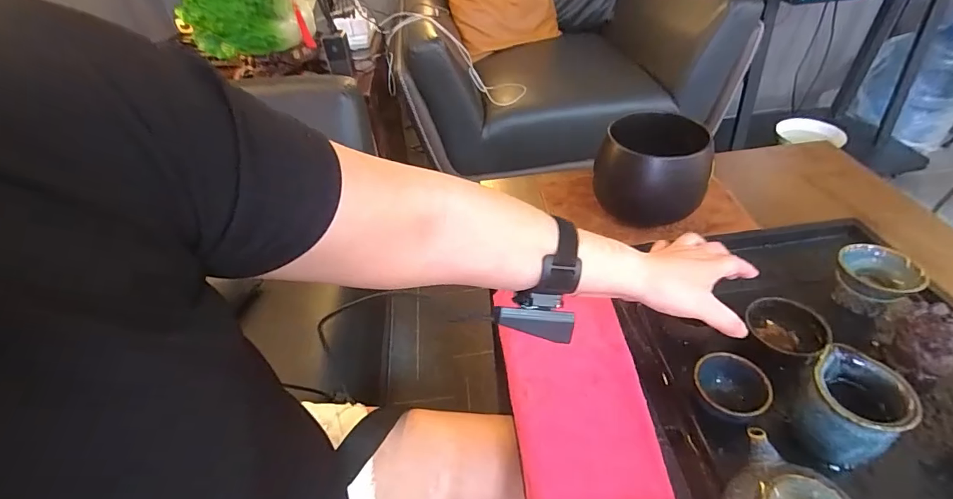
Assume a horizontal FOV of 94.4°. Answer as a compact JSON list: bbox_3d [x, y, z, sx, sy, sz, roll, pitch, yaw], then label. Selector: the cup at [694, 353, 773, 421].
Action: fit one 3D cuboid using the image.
[{"bbox_3d":[0.240,0.125,0.414,0.057,0.039,0.049,17,47,23],"label":"cup"}]

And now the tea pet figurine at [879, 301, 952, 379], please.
[{"bbox_3d":[0.428,0.085,0.422,0.048,0.066,0.053,-26,46,-20],"label":"tea pet figurine"}]

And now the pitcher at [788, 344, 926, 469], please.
[{"bbox_3d":[0.307,0.136,0.371,0.071,0.087,0.065,-35,49,-28],"label":"pitcher"}]

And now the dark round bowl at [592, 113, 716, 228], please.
[{"bbox_3d":[0.238,-0.109,0.607,0.117,0.117,0.130,-2,42,5],"label":"dark round bowl"}]

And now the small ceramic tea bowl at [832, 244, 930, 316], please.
[{"bbox_3d":[0.433,0.037,0.486,0.070,0.063,0.070,-34,49,-27],"label":"small ceramic tea bowl"}]

